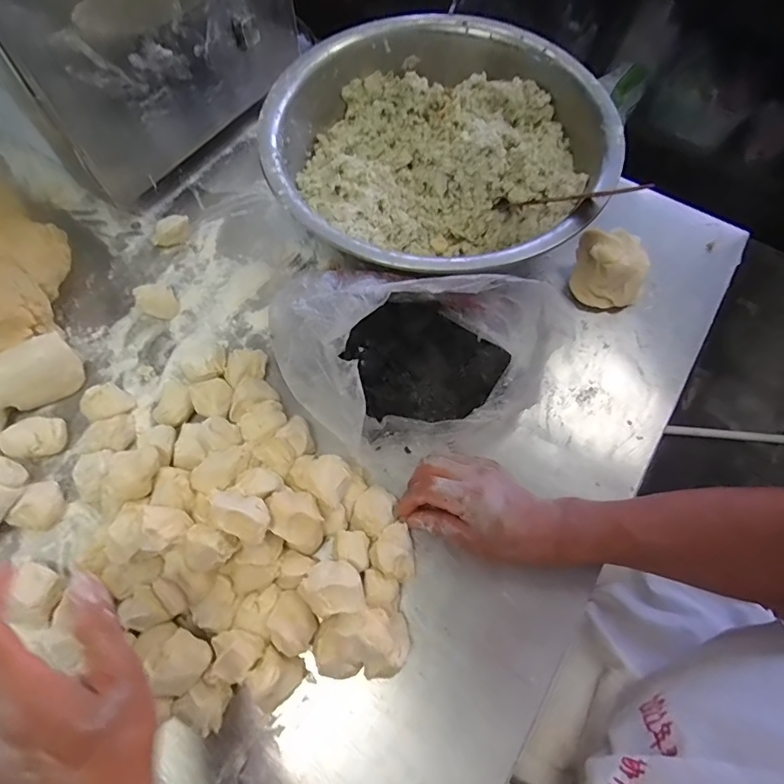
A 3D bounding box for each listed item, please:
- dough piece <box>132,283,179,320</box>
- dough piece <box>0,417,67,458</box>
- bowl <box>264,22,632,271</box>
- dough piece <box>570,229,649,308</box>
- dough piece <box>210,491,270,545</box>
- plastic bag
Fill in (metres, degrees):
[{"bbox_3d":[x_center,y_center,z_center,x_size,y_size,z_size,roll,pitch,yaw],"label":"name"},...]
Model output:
[{"bbox_3d":[-0.269,-0.104,0.541,0.038,0.031,0.038,0,66,-1],"label":"dough piece"},{"bbox_3d":[-0.359,0.046,0.478,0.053,0.024,0.043,7,66,2],"label":"dough piece"},{"bbox_3d":[0.053,-0.275,0.575,0.380,0.122,0.379,0,66,-1],"label":"bowl"},{"bbox_3d":[0.257,-0.141,0.553,0.083,0.062,0.066,17,67,6],"label":"dough piece"},{"bbox_3d":[-0.128,0.104,0.401,0.059,0.040,0.034,26,68,10],"label":"dough piece"},{"bbox_3d":[0.027,-0.046,0.462,0.238,0.144,0.201,-35,71,-15],"label":"plastic bag"}]

